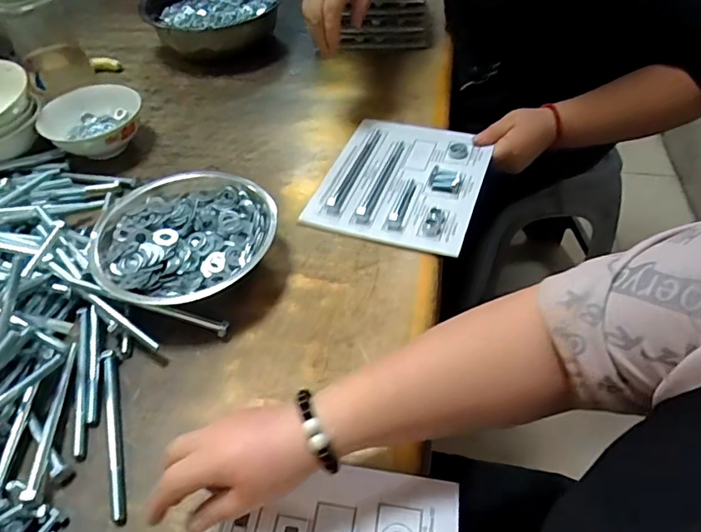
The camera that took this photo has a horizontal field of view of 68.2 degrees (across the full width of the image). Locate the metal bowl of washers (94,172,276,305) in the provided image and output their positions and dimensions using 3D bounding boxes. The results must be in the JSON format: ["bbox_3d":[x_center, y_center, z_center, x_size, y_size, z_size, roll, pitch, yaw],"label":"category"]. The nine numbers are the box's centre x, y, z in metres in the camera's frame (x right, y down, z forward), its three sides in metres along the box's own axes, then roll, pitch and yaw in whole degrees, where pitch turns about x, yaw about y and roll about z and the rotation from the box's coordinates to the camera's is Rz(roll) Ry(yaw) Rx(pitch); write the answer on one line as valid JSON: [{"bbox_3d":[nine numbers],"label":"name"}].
[{"bbox_3d":[-0.168,-0.018,0.546,0.175,0.056,0.172,-1,47,2],"label":"metal bowl of washers"}]

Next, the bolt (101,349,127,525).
[{"bbox_3d":[-0.203,0.139,0.440,0.014,0.012,0.156,-16,49,-12],"label":"bolt"}]

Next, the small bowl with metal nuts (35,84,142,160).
[{"bbox_3d":[-0.344,-0.190,0.701,0.122,0.054,0.116,-1,47,2],"label":"small bowl with metal nuts"}]

